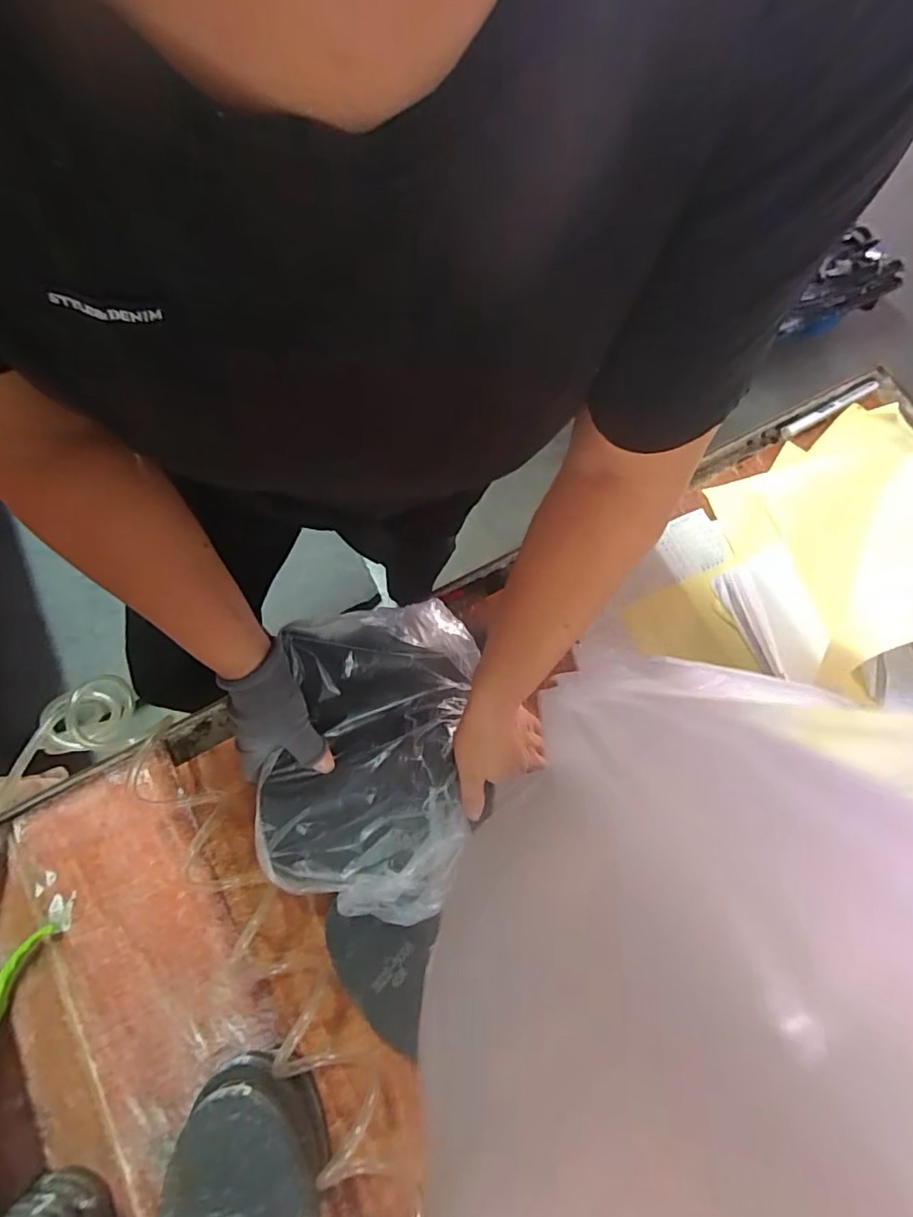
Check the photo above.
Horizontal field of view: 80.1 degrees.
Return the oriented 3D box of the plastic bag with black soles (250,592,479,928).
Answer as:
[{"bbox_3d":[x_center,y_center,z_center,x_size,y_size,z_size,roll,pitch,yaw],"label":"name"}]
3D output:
[{"bbox_3d":[-0.075,0.115,0.463,0.162,0.036,0.254,3,72,0],"label":"plastic bag with black soles"}]

